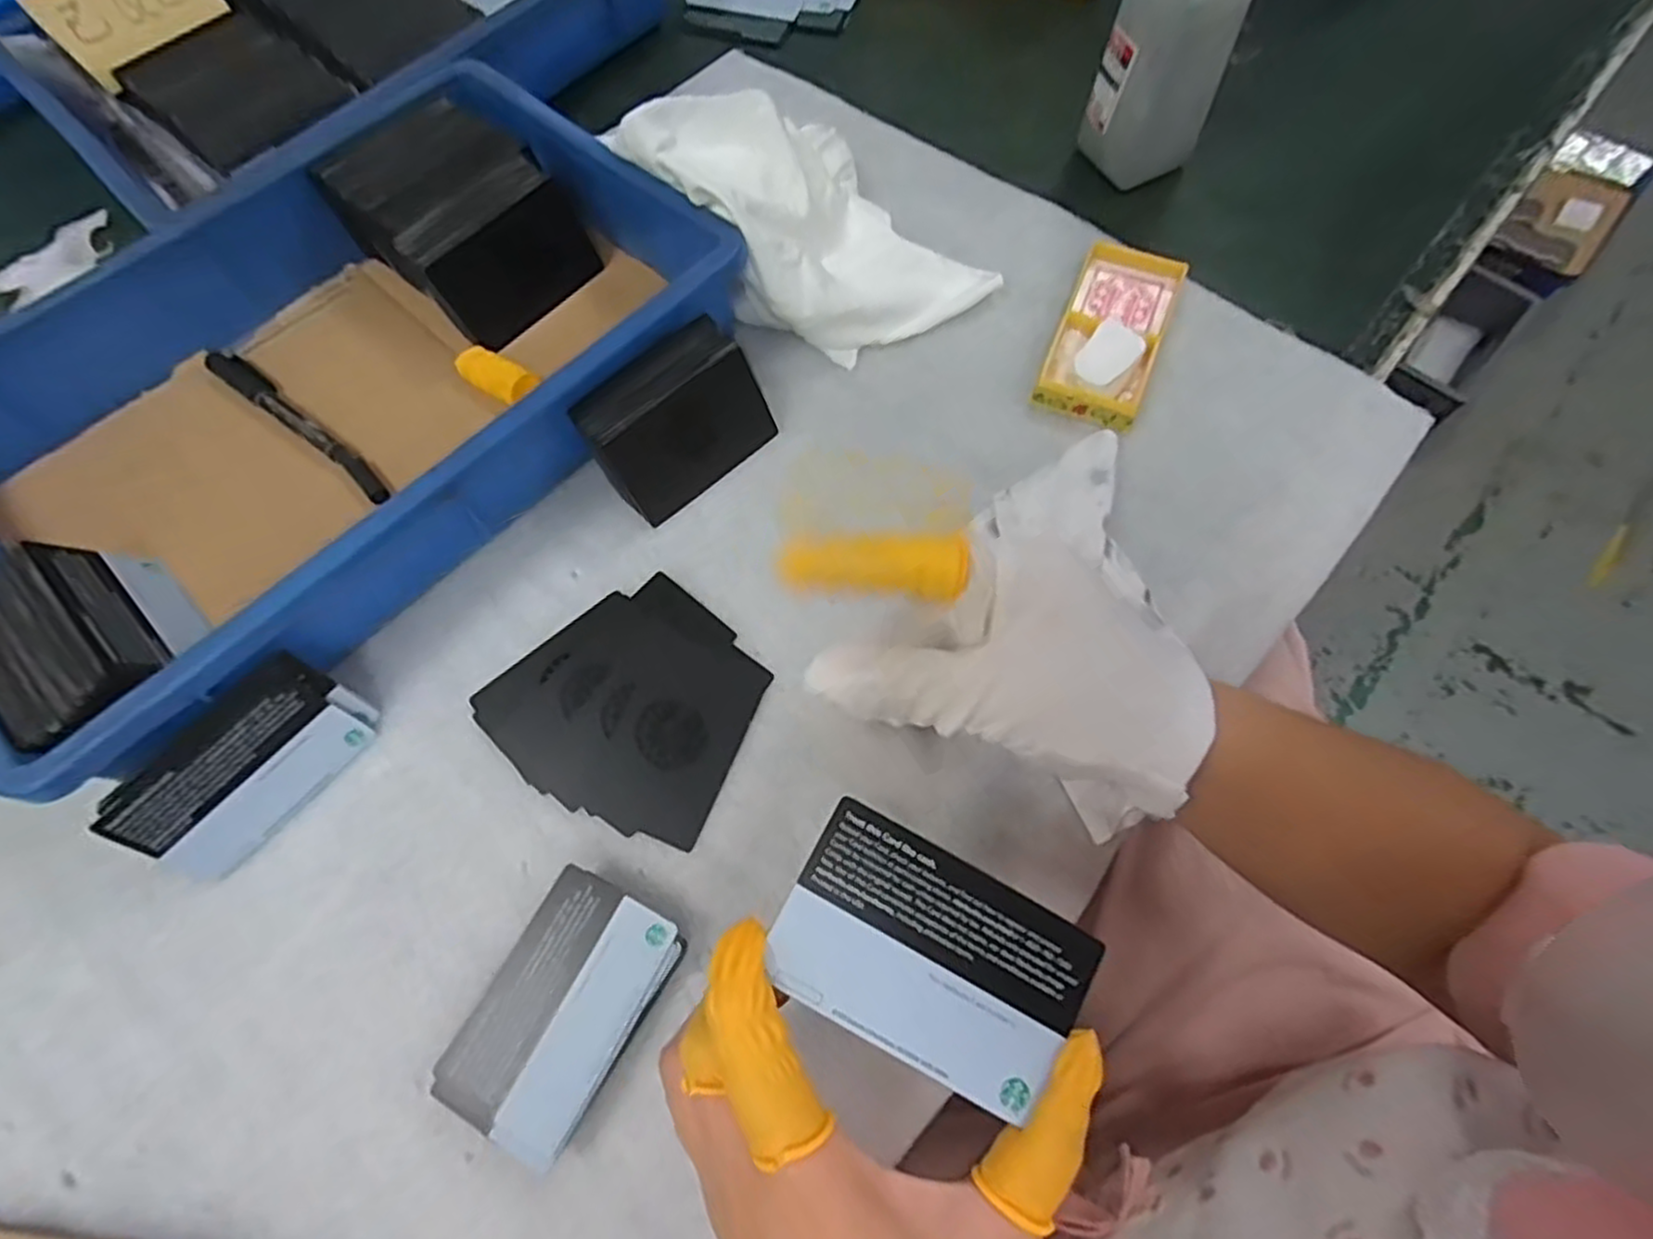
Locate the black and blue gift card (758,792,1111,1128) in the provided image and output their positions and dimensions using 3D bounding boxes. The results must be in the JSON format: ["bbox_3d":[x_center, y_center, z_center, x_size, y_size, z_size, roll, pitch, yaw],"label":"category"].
[{"bbox_3d":[0.029,0.093,0.204,0.083,0.004,0.052,30,78,0],"label":"black and blue gift card"}]

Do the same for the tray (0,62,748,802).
[{"bbox_3d":[-0.248,-0.121,0.374,0.240,0.072,0.363,40,74,15],"label":"tray"}]

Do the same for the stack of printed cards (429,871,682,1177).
[{"bbox_3d":[-0.100,0.149,0.286,0.057,0.021,0.089,28,71,12],"label":"stack of printed cards"}]

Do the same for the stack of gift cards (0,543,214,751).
[{"bbox_3d":[-0.310,0.010,0.317,0.054,0.055,0.095,-42,73,-14],"label":"stack of gift cards"}]

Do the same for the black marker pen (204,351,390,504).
[{"bbox_3d":[-0.277,-0.103,0.391,0.147,0.009,0.015,35,73,14],"label":"black marker pen"}]

